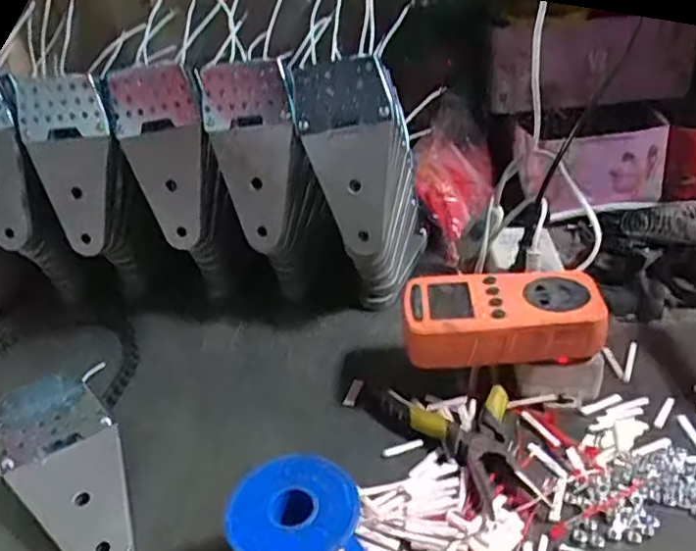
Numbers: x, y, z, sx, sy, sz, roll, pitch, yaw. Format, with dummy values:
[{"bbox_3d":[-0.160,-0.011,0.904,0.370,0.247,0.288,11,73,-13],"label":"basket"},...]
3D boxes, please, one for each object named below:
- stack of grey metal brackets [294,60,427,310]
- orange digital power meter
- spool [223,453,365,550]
[{"bbox_3d":[0.014,-0.076,0.530,0.082,0.194,0.120,-1,33,8],"label":"stack of grey metal brackets"},{"bbox_3d":[0.102,0.027,0.450,0.126,0.035,0.062,-2,33,7],"label":"orange digital power meter"},{"bbox_3d":[-0.023,0.134,0.331,0.063,0.064,0.063,-9,33,-4],"label":"spool"}]

